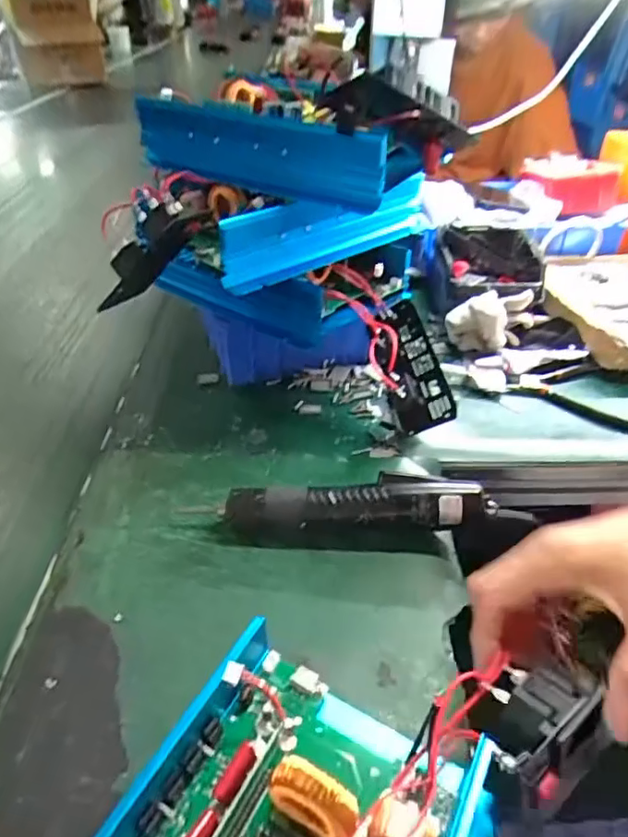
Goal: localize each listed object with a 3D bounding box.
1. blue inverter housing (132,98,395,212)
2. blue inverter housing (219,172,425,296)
[{"bbox_3d":[-0.053,-0.230,0.489,0.249,0.061,0.025,25,45,19],"label":"blue inverter housing"},{"bbox_3d":[0.030,-0.180,0.534,0.029,0.066,0.273,37,50,28],"label":"blue inverter housing"}]

